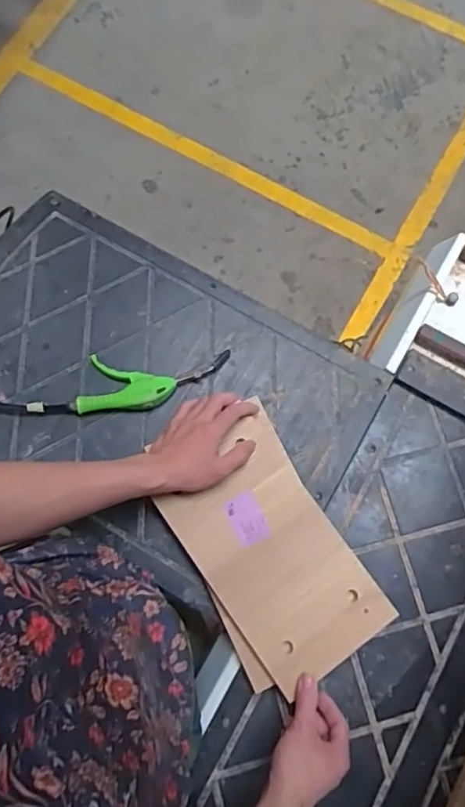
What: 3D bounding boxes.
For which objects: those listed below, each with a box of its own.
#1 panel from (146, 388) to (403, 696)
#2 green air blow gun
[{"bbox_3d":[0.051,0.180,0.697,0.172,0.014,0.284,-35,80,-7],"label":"panel"},{"bbox_3d":[-0.108,-0.032,0.769,0.205,0.030,0.075,-5,78,-2],"label":"green air blow gun"}]

